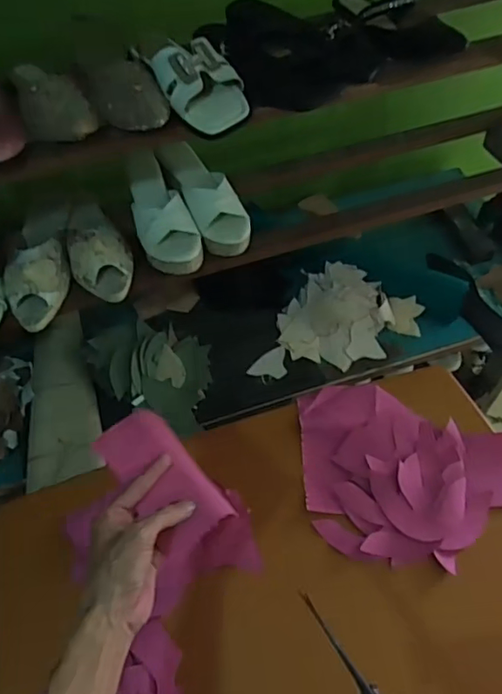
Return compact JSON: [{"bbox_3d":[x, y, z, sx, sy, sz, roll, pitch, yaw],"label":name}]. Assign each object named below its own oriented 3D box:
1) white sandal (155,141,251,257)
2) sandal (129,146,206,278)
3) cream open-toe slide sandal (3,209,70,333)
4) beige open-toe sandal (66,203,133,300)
[{"bbox_3d":[-0.067,-0.233,0.858,0.079,0.069,0.204,-25,58,-13],"label":"white sandal"},{"bbox_3d":[-0.140,-0.206,0.839,0.081,0.061,0.215,-20,57,-10],"label":"sandal"},{"bbox_3d":[-0.313,-0.138,0.822,0.086,0.055,0.241,-4,55,1],"label":"cream open-toe slide sandal"},{"bbox_3d":[-0.234,-0.160,0.839,0.086,0.062,0.214,-19,57,-9],"label":"beige open-toe sandal"}]

